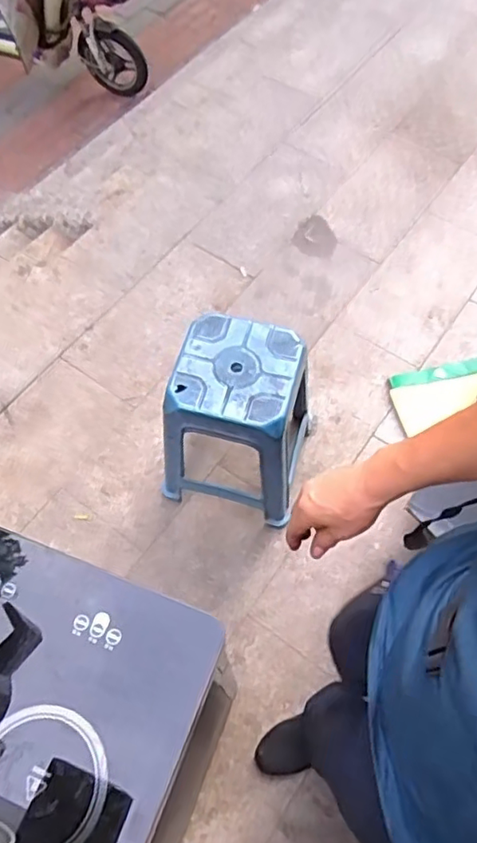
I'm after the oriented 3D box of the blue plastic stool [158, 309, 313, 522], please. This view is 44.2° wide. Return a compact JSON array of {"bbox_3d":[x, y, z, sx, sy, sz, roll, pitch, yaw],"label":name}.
[{"bbox_3d":[-0.001,0.014,1.383,0.308,0.423,0.271,11,63,7],"label":"blue plastic stool"}]

